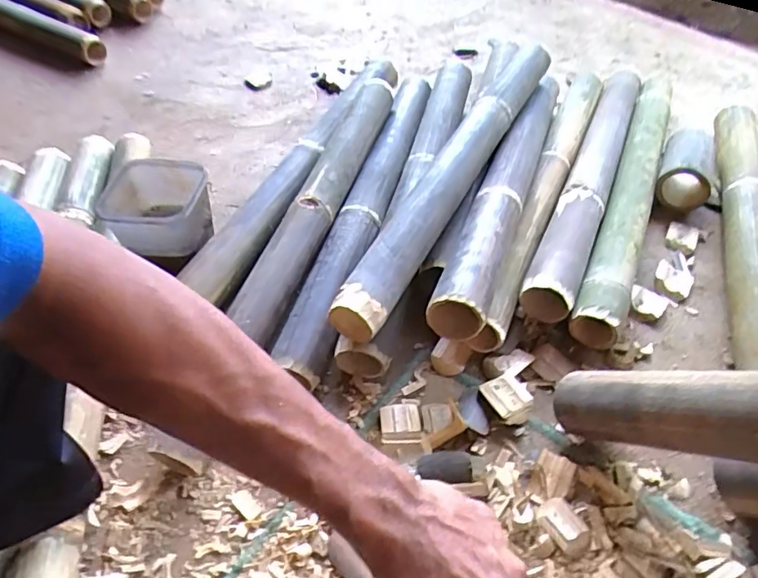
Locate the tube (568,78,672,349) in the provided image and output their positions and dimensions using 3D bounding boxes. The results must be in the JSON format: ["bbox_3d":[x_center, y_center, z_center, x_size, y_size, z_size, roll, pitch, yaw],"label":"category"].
[{"bbox_3d":[0.386,-0.155,0.806,0.066,0.069,0.608,19,52,17],"label":"tube"}]

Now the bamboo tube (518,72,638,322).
[{"bbox_3d":[0.333,-0.184,0.833,0.072,0.072,0.643,19,52,17],"label":"bamboo tube"}]

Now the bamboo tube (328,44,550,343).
[{"bbox_3d":[0.113,-0.179,0.738,0.059,0.061,0.631,21,54,20],"label":"bamboo tube"}]

